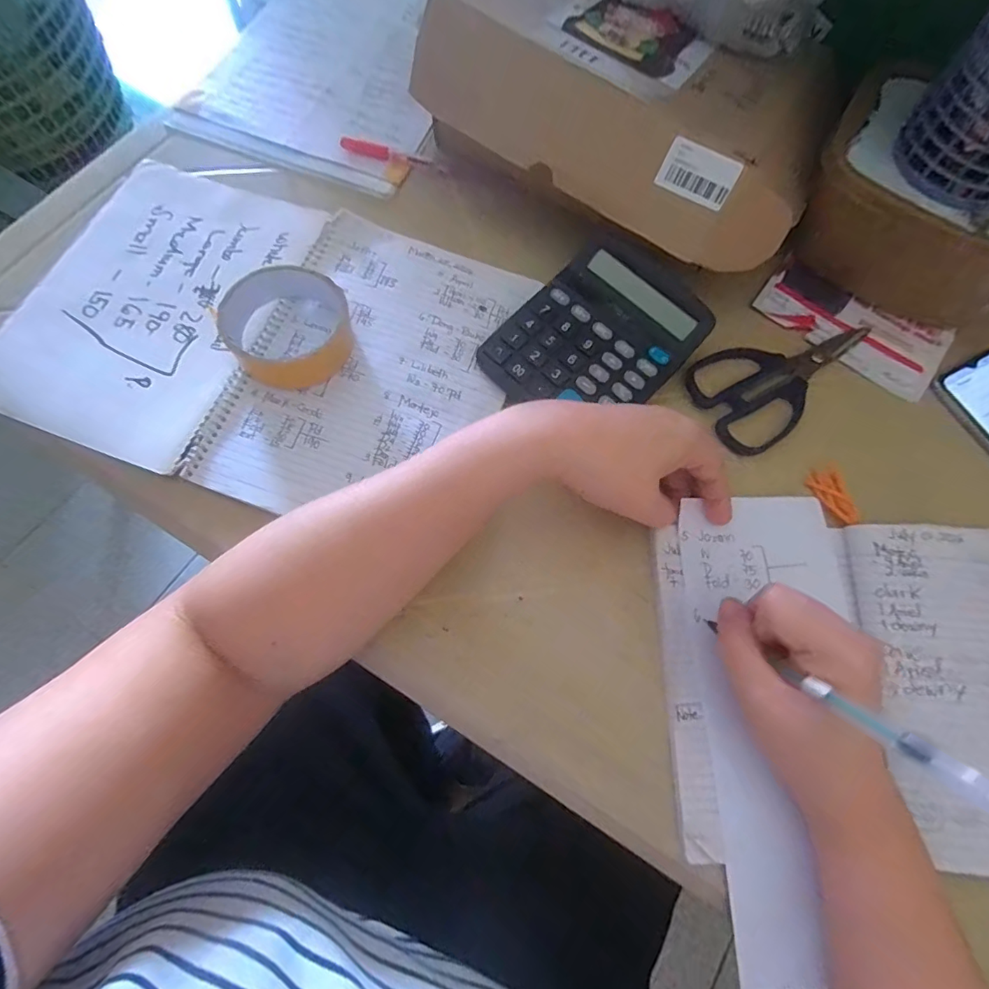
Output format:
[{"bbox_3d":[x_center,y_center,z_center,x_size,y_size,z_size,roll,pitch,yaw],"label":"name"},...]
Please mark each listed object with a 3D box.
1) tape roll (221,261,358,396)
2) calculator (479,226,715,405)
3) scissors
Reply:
[{"bbox_3d":[-0.148,-0.122,0.364,0.085,0.035,0.086,1,72,-2],"label":"tape roll"},{"bbox_3d":[0.077,-0.117,0.375,0.116,0.029,0.150,42,75,11],"label":"calculator"},{"bbox_3d":[0.224,-0.097,0.392,0.157,0.006,0.081,-34,76,-12],"label":"scissors"}]

